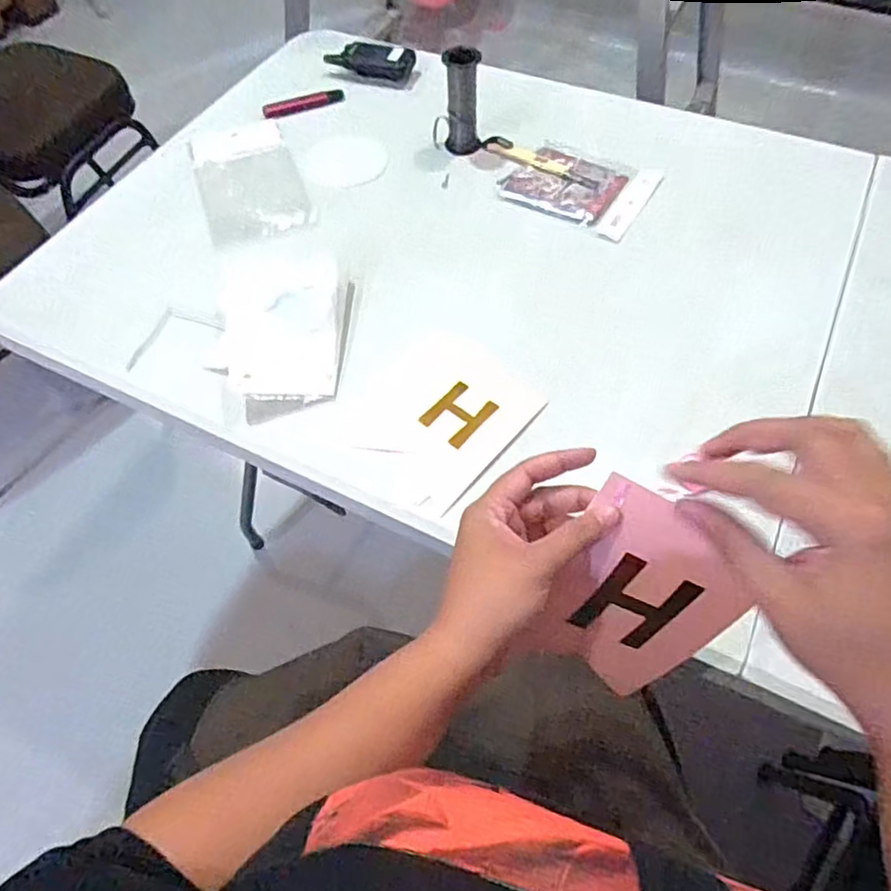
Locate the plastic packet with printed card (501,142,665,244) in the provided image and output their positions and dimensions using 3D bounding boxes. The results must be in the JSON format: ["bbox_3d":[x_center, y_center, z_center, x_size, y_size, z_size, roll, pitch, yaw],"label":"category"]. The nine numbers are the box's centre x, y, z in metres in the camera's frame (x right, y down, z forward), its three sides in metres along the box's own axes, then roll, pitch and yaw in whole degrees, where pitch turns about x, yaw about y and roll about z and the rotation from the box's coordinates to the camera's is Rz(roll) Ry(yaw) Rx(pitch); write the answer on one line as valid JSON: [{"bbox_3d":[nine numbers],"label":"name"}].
[{"bbox_3d":[0.173,-0.337,0.809,0.176,0.006,0.140,26,65,16],"label":"plastic packet with printed card"}]

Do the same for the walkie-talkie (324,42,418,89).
[{"bbox_3d":[-0.115,-0.593,0.959,0.134,0.025,0.060,15,62,11],"label":"walkie-talkie"}]

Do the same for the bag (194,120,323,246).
[{"bbox_3d":[-0.261,-0.356,0.831,0.131,0.008,0.244,-18,61,-8],"label":"bag"}]

